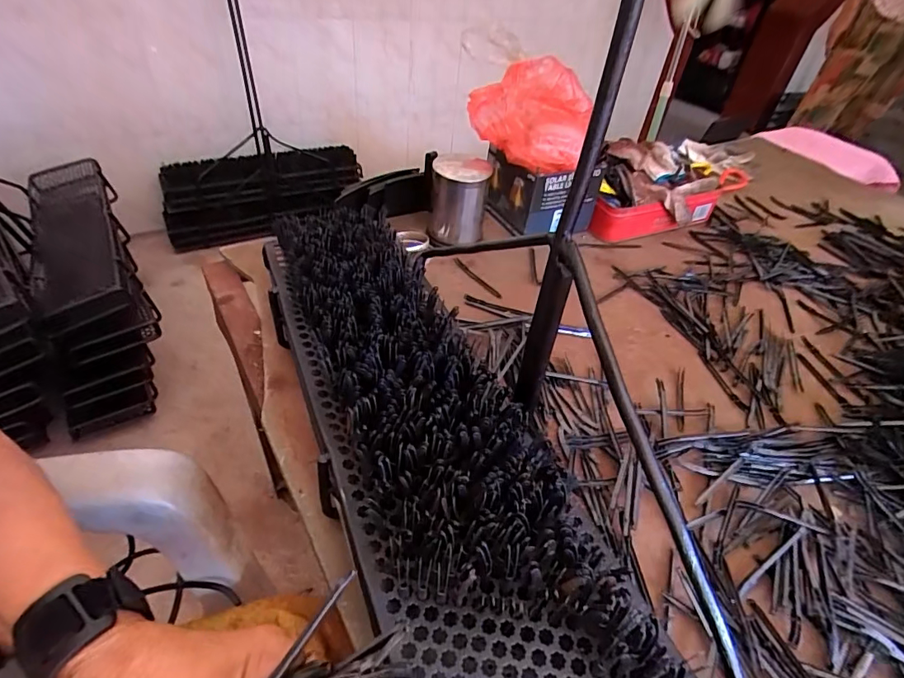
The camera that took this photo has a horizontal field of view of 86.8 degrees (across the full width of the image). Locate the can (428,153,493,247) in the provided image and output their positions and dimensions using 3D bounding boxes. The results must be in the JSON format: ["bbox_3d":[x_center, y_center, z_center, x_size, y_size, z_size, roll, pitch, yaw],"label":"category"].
[{"bbox_3d":[0.009,-0.195,0.684,0.077,0.118,0.077,3,44,-3],"label":"can"}]

